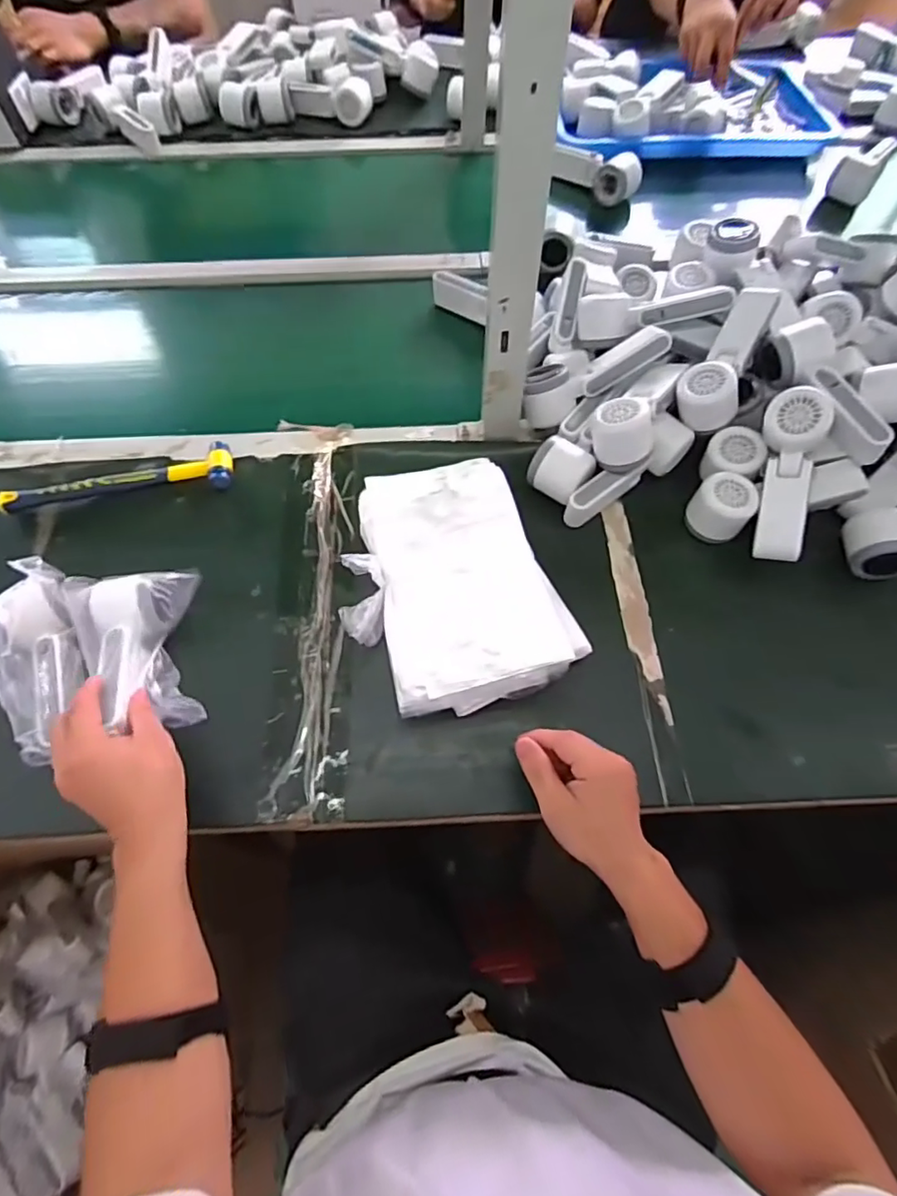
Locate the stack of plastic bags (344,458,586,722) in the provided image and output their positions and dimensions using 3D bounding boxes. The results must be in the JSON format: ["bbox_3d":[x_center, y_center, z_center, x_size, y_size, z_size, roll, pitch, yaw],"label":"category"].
[{"bbox_3d":[-0.002,-0.011,0.550,0.194,0.058,0.239,-21,64,-10],"label":"stack of plastic bags"}]

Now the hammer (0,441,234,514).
[{"bbox_3d":[-0.361,-0.135,0.637,0.239,0.025,0.062,-7,62,-3],"label":"hammer"}]

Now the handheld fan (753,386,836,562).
[{"bbox_3d":[0.342,-0.119,0.579,0.053,0.045,0.165,9,92,29],"label":"handheld fan"}]

